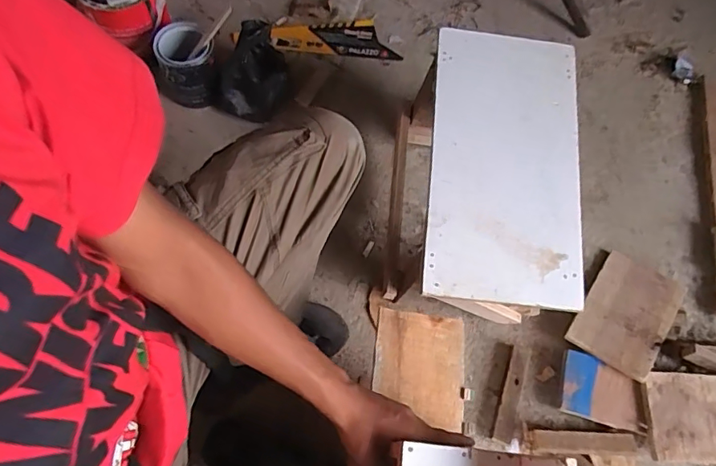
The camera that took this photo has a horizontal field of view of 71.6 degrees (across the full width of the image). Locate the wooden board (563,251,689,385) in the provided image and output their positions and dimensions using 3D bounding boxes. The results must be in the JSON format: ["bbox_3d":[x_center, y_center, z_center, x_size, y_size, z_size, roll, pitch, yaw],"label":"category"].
[{"bbox_3d":[0.487,0.142,0.899,0.142,0.014,0.201,29,73,16],"label":"wooden board"}]

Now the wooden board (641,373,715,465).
[{"bbox_3d":[0.591,0.318,0.848,0.199,0.010,0.142,4,71,-3],"label":"wooden board"}]

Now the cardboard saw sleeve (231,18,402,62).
[{"bbox_3d":[-0.093,-0.438,1.096,0.356,0.015,0.097,3,67,-2],"label":"cardboard saw sleeve"}]

